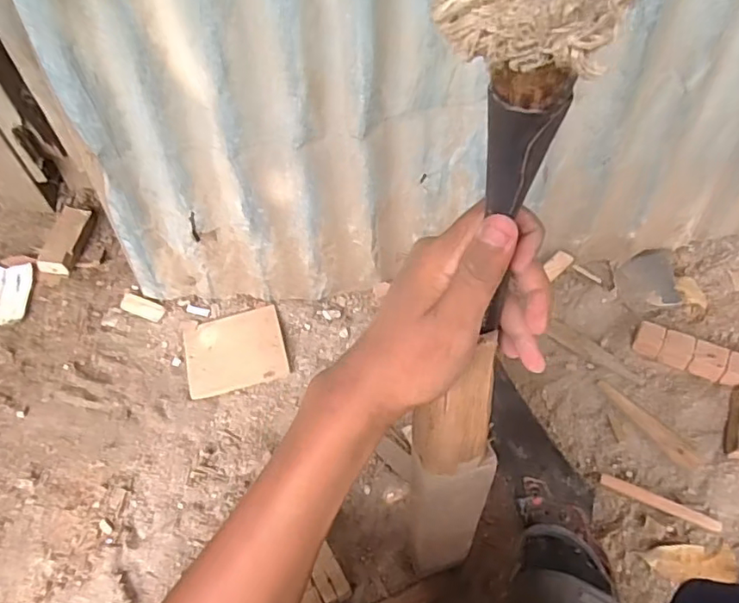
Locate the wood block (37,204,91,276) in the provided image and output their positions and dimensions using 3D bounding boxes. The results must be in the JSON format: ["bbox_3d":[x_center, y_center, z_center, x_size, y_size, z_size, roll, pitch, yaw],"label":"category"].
[{"bbox_3d":[-0.494,-0.101,0.940,0.064,0.035,0.133,1,54,2],"label":"wood block"}]

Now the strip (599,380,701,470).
[{"bbox_3d":[0.367,0.158,0.754,0.027,0.014,0.149,-29,58,-18],"label":"strip"}]

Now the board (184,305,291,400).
[{"bbox_3d":[-0.193,0.070,0.824,0.137,0.009,0.111,-14,67,-9],"label":"board"}]

